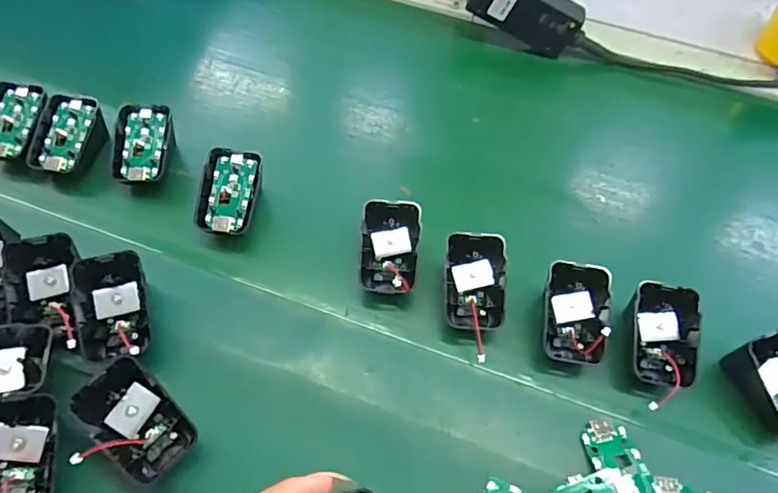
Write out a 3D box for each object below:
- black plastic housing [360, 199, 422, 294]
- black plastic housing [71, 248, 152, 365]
[{"bbox_3d":[0.002,0.001,0.394,0.044,0.024,0.069,1,79,0],"label":"black plastic housing"},{"bbox_3d":[-0.183,0.040,0.344,0.042,0.037,0.059,-9,57,-9],"label":"black plastic housing"}]

